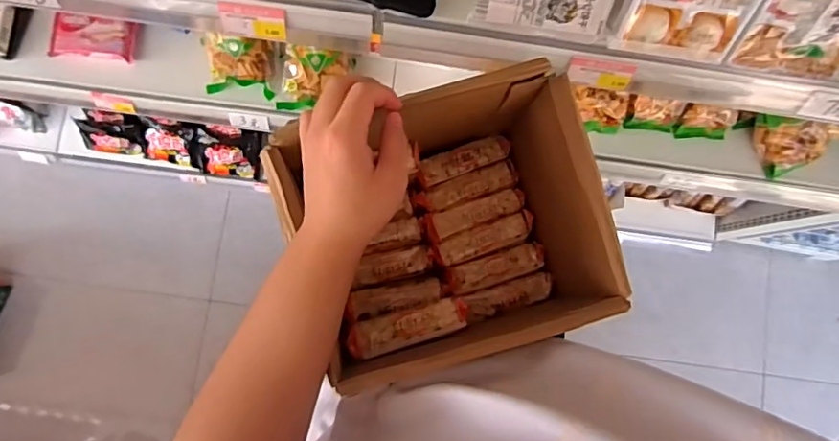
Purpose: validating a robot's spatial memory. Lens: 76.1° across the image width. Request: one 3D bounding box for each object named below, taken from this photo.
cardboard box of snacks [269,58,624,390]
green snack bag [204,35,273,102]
[{"bbox_3d":[0.035,0.009,0.557,0.259,0.159,0.244,-16,84,-4],"label":"cardboard box of snacks"},{"bbox_3d":[-0.311,-0.268,0.924,0.121,0.107,0.050,4,46,-5],"label":"green snack bag"}]

